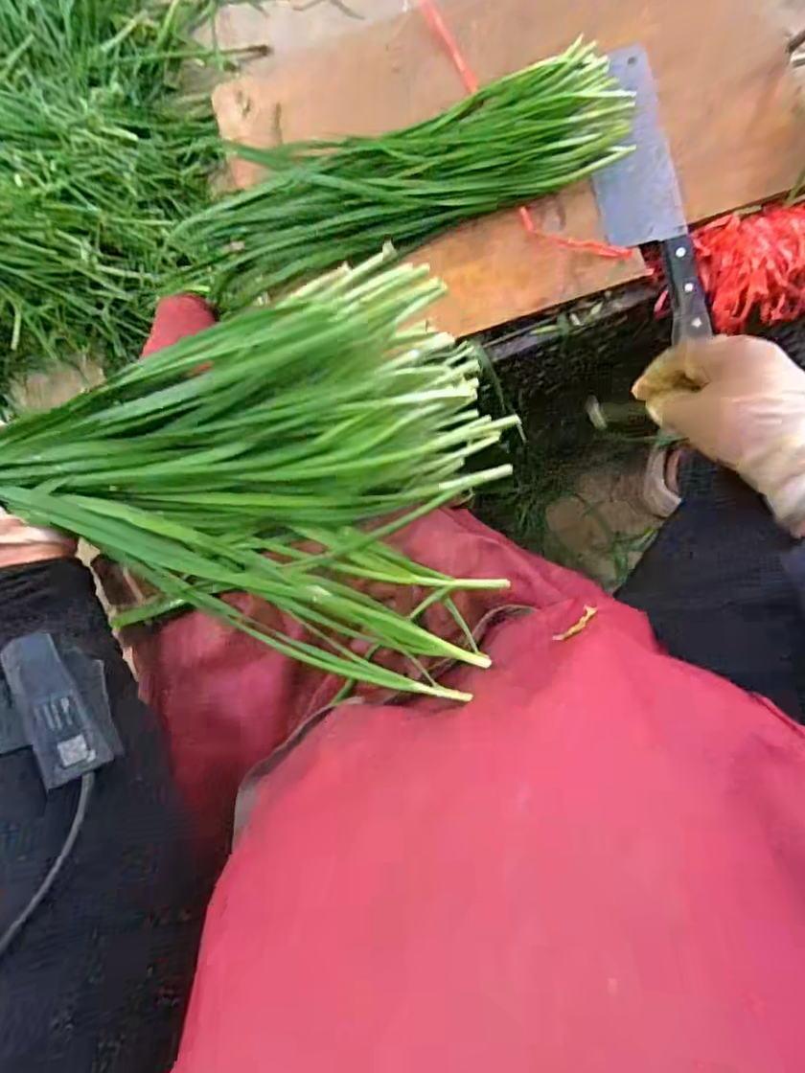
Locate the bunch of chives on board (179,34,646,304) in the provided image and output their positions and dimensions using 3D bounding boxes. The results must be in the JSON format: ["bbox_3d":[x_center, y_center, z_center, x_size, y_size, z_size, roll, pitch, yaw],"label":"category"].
[{"bbox_3d":[-0.009,-0.331,0.512,0.417,0.036,0.132,-18,89,5],"label":"bunch of chives on board"}]

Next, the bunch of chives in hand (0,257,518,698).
[{"bbox_3d":[-0.156,-0.044,0.349,0.424,0.080,0.238,5,91,5],"label":"bunch of chives in hand"}]

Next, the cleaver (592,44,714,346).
[{"bbox_3d":[0.214,-0.305,0.501,0.071,0.026,0.266,-14,90,5],"label":"cleaver"}]

